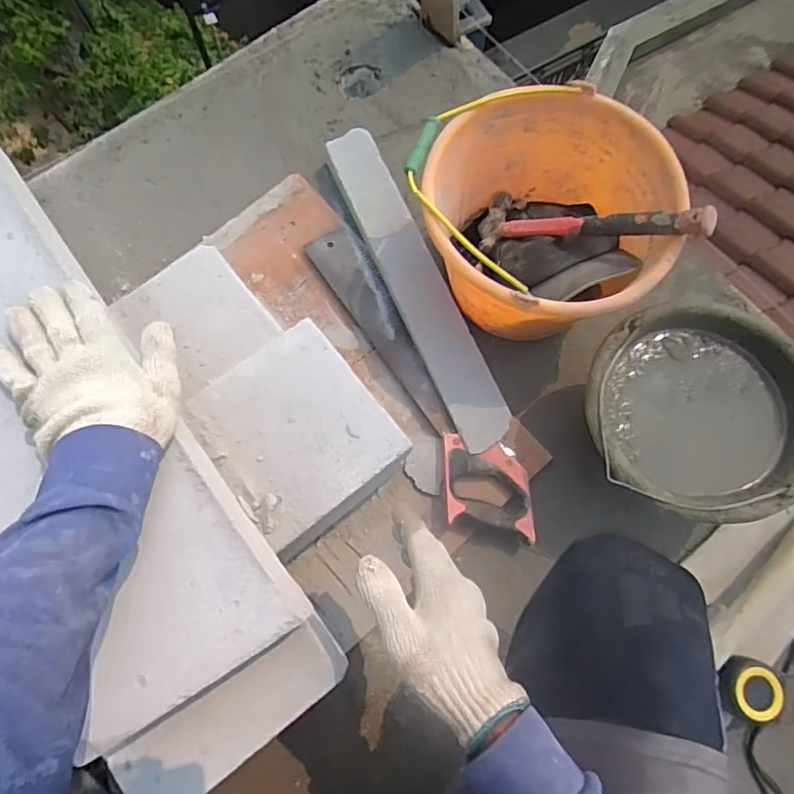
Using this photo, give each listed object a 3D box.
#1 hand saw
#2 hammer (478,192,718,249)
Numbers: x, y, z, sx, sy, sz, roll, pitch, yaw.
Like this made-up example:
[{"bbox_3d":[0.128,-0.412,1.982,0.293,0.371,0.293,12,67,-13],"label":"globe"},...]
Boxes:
[{"bbox_3d":[0.045,-0.108,0.795,0.112,0.046,0.624,-17,76,-5],"label":"hand saw"},{"bbox_3d":[0.233,-0.221,0.706,0.317,0.028,0.083,20,71,47],"label":"hammer"}]

